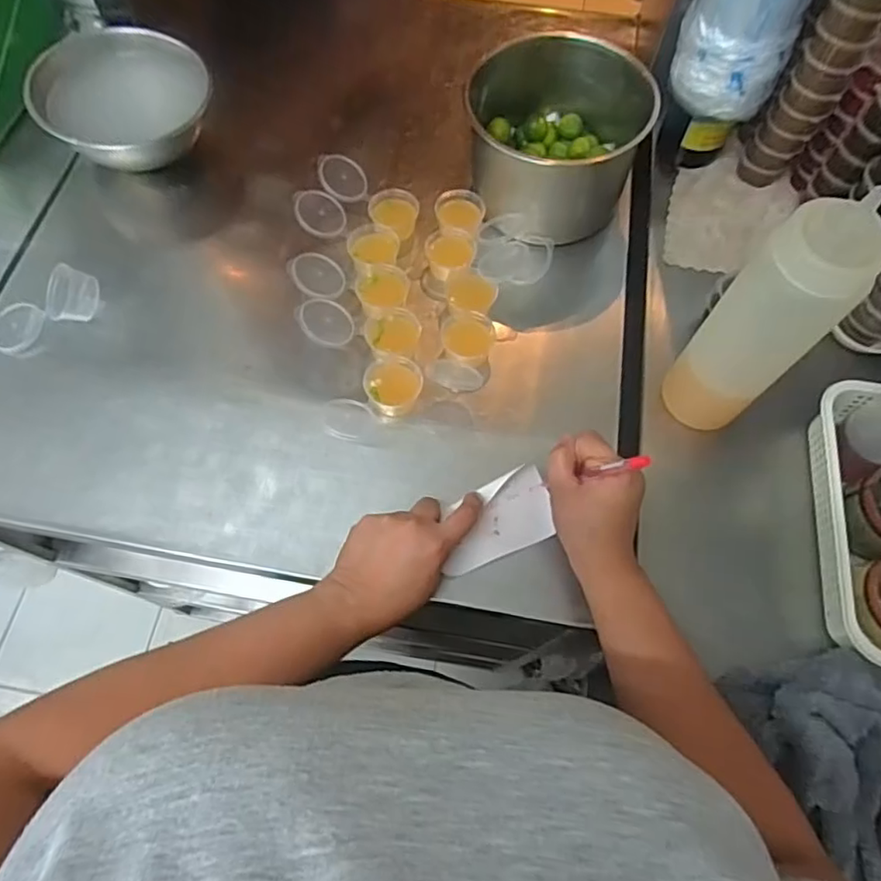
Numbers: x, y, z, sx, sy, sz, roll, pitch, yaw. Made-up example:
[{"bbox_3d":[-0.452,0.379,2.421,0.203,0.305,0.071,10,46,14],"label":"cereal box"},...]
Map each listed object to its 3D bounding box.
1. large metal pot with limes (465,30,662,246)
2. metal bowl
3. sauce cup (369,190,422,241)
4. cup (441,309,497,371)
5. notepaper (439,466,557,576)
[{"bbox_3d":[0.112,-0.297,0.606,0.161,0.122,0.165,1,67,-2],"label":"large metal pot with limes"},{"bbox_3d":[-0.337,-0.367,0.644,0.165,0.070,0.165,1,67,-2],"label":"metal bowl"},{"bbox_3d":[-0.050,-0.231,0.636,0.050,0.041,0.048,1,67,-2],"label":"sauce cup"},{"bbox_3d":[0.026,-0.095,0.564,0.049,0.029,0.042,10,67,2],"label":"cup"},{"bbox_3d":[0.046,0.066,0.505,0.098,0.007,0.063,-20,69,-10],"label":"notepaper"}]

